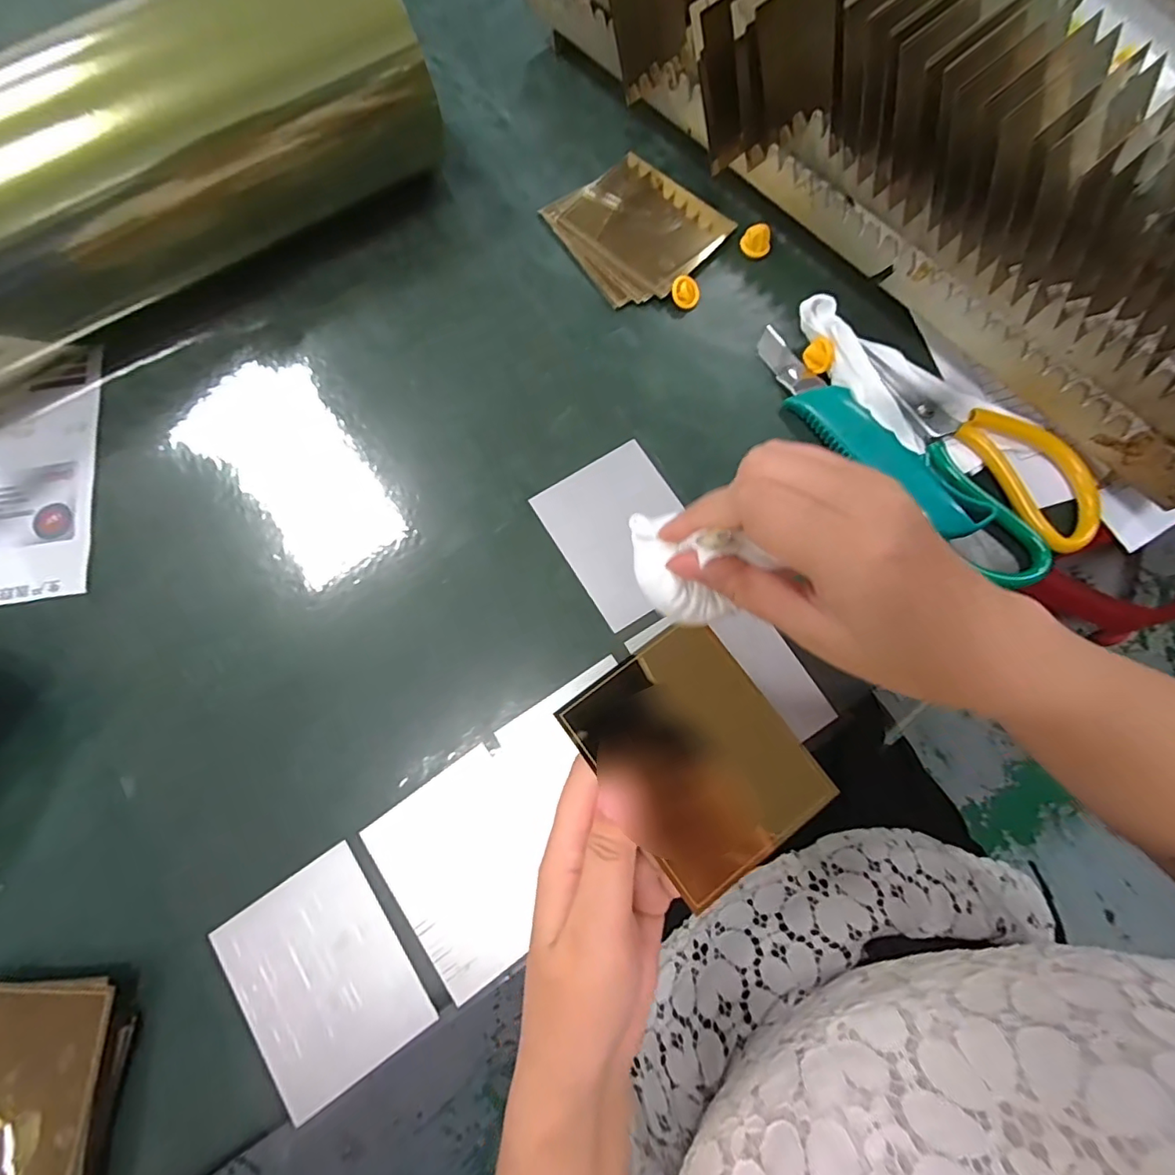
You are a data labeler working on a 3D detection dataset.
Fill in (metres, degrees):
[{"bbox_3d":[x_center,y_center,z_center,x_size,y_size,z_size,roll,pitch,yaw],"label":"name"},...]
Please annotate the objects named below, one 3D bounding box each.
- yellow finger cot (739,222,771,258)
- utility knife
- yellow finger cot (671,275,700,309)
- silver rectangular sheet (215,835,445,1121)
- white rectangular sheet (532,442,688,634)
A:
[{"bbox_3d":[0.119,-0.244,0.372,0.020,0.015,0.017,20,78,5],"label":"yellow finger cot"},{"bbox_3d":[0.166,-0.098,0.327,0.032,0.023,0.175,-37,79,-8],"label":"utility knife"},{"bbox_3d":[0.067,-0.202,0.363,0.019,0.009,0.019,0,77,0],"label":"yellow finger cot"},{"bbox_3d":[-0.135,0.198,0.270,0.077,0.004,0.099,-34,79,-7],"label":"silver rectangular sheet"},{"bbox_3d":[0.023,-0.035,0.328,0.079,0.004,0.098,-32,79,-7],"label":"white rectangular sheet"}]

